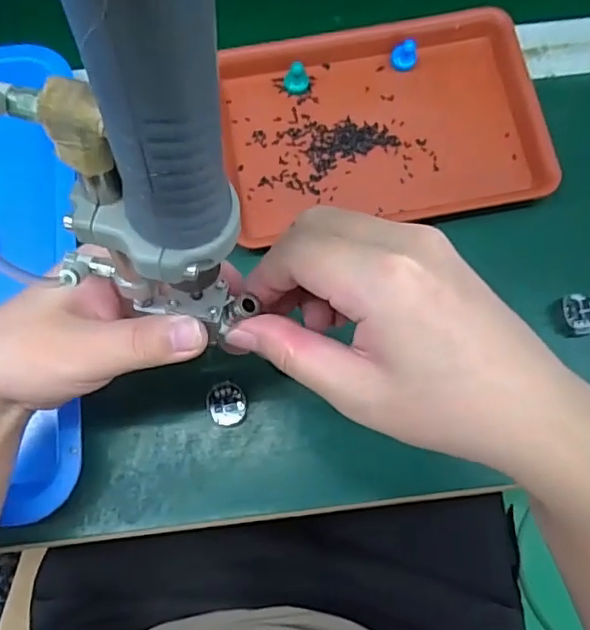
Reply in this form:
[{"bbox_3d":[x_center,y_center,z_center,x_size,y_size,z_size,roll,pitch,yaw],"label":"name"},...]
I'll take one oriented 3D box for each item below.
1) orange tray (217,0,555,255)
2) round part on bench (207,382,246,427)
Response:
[{"bbox_3d":[0.062,-0.148,0.432,0.223,0.026,0.161,-9,76,-3],"label":"orange tray"},{"bbox_3d":[-0.044,0.059,0.387,0.025,0.010,0.029,-15,76,-4],"label":"round part on bench"}]

